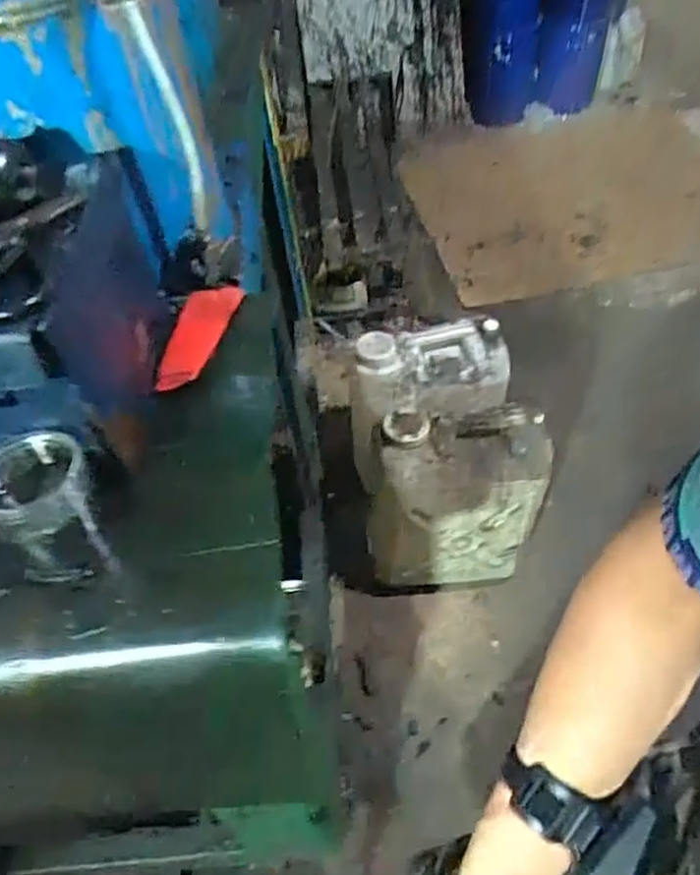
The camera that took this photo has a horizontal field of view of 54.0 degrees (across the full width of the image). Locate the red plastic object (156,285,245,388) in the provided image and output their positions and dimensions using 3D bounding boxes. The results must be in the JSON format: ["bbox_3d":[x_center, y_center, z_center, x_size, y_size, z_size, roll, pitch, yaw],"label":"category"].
[{"bbox_3d":[-0.151,-0.116,0.715,0.048,0.036,0.162,8,53,7],"label":"red plastic object"}]

